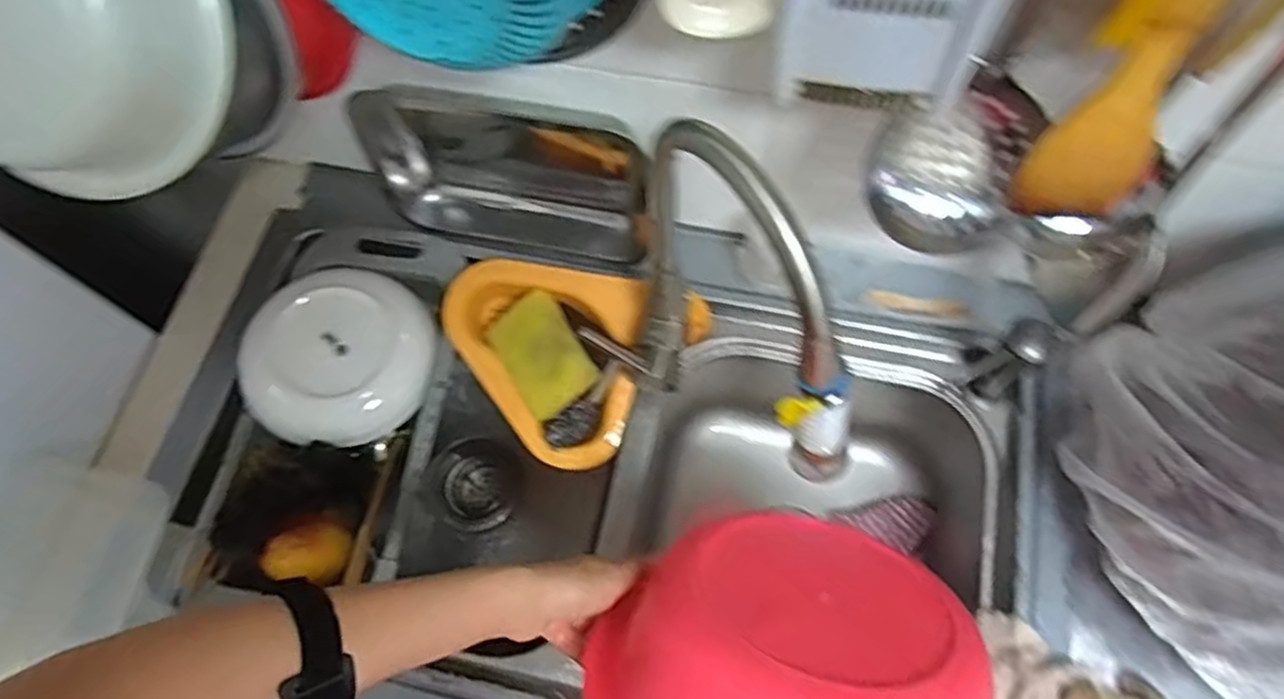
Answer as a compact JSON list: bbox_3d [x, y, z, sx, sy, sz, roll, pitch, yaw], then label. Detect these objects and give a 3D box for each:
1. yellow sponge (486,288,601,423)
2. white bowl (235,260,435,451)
[{"bbox_3d":[-0.098,0.004,0.742,0.084,0.014,0.108,-35,89,21],"label":"yellow sponge"},{"bbox_3d":[-0.307,0.002,0.761,0.188,0.053,0.177,-1,68,2],"label":"white bowl"}]

